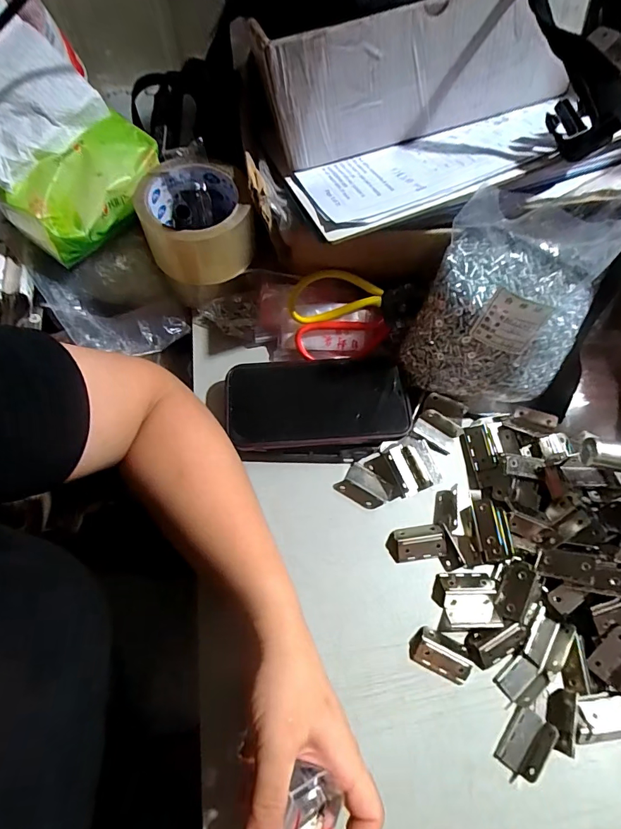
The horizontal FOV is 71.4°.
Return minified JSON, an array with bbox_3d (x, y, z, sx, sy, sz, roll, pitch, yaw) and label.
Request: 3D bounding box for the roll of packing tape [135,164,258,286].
[{"bbox_3d":[-0.100,-0.171,0.389,0.092,0.067,0.085,1,67,-2],"label":"roll of packing tape"}]

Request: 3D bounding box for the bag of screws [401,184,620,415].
[{"bbox_3d":[0.169,-0.097,0.373,0.128,0.129,0.141,22,68,7],"label":"bag of screws"}]

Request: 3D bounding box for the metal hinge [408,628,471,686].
[{"bbox_3d":[0.100,0.184,0.332,0.044,0.011,0.026,25,68,8],"label":"metal hinge"}]

